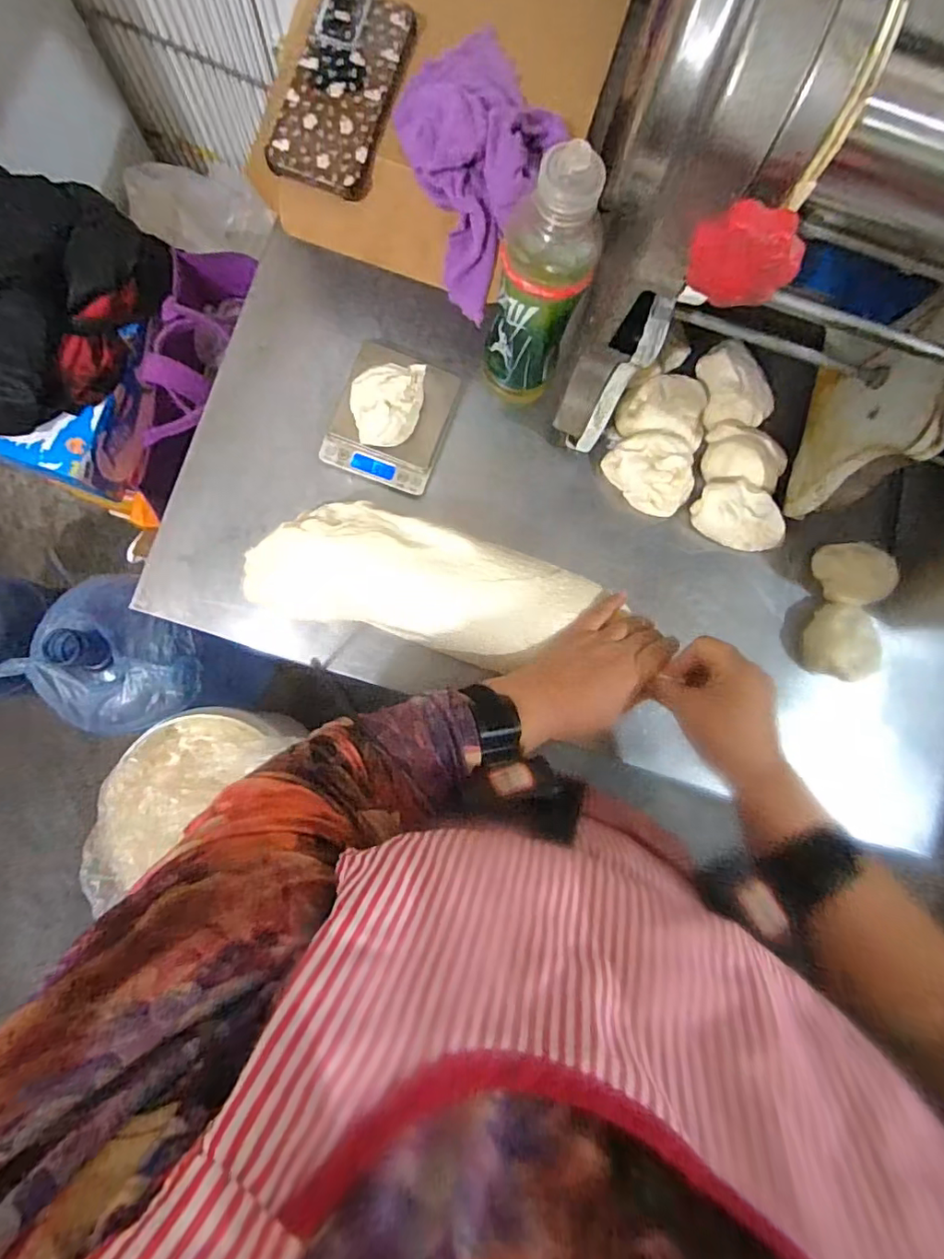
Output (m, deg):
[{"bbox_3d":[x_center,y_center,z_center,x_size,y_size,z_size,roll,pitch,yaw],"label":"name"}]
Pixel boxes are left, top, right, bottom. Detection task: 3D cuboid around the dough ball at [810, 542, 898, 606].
[{"bbox_3d":[0.373,-0.054,0.533,0.057,0.035,0.058,0,85,-5],"label":"dough ball"}]

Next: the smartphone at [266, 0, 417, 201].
[{"bbox_3d":[-0.108,-0.447,0.453,0.081,0.013,0.160,16,84,-3],"label":"smartphone"}]

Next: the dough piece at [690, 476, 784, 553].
[{"bbox_3d":[0.262,-0.110,0.528,0.087,0.034,0.054,24,84,-3],"label":"dough piece"}]

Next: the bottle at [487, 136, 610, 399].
[{"bbox_3d":[0.055,-0.266,0.437,0.066,0.228,0.062,21,84,-3],"label":"bottle"}]

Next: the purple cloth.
[{"bbox_3d":[-0.001,-0.404,0.461,0.135,0.065,0.217,27,84,-2],"label":"purple cloth"}]

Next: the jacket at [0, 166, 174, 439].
[{"bbox_3d":[-0.581,-0.400,0.684,0.268,0.121,0.375,30,83,-2],"label":"jacket"}]

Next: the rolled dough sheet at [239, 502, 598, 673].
[{"bbox_3d":[-0.048,-0.041,0.479,0.295,0.040,0.108,11,84,2],"label":"rolled dough sheet"}]

